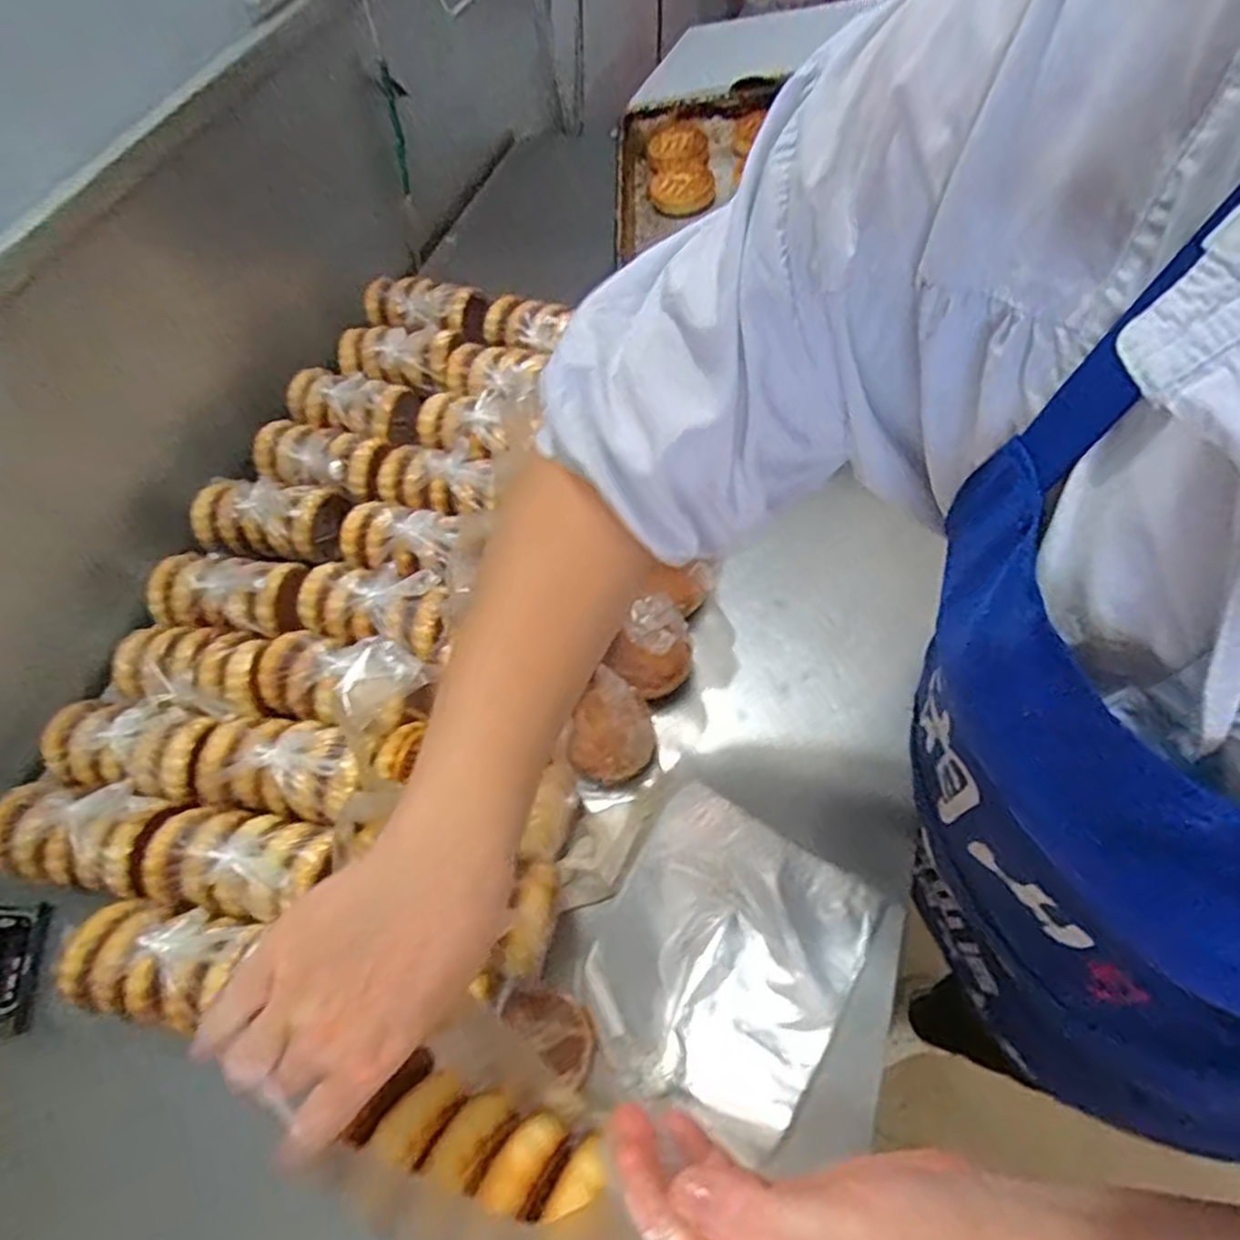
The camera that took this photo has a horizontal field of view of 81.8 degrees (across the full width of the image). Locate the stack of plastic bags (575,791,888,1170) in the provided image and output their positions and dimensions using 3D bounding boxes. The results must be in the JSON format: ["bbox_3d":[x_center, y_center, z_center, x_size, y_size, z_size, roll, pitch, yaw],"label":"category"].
[{"bbox_3d":[0.075,0.247,0.536,0.178,0.035,0.204,28,68,24],"label":"stack of plastic bags"}]

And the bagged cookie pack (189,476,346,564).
[{"bbox_3d":[-0.366,-0.109,0.752,0.156,0.063,0.084,6,62,5],"label":"bagged cookie pack"}]

